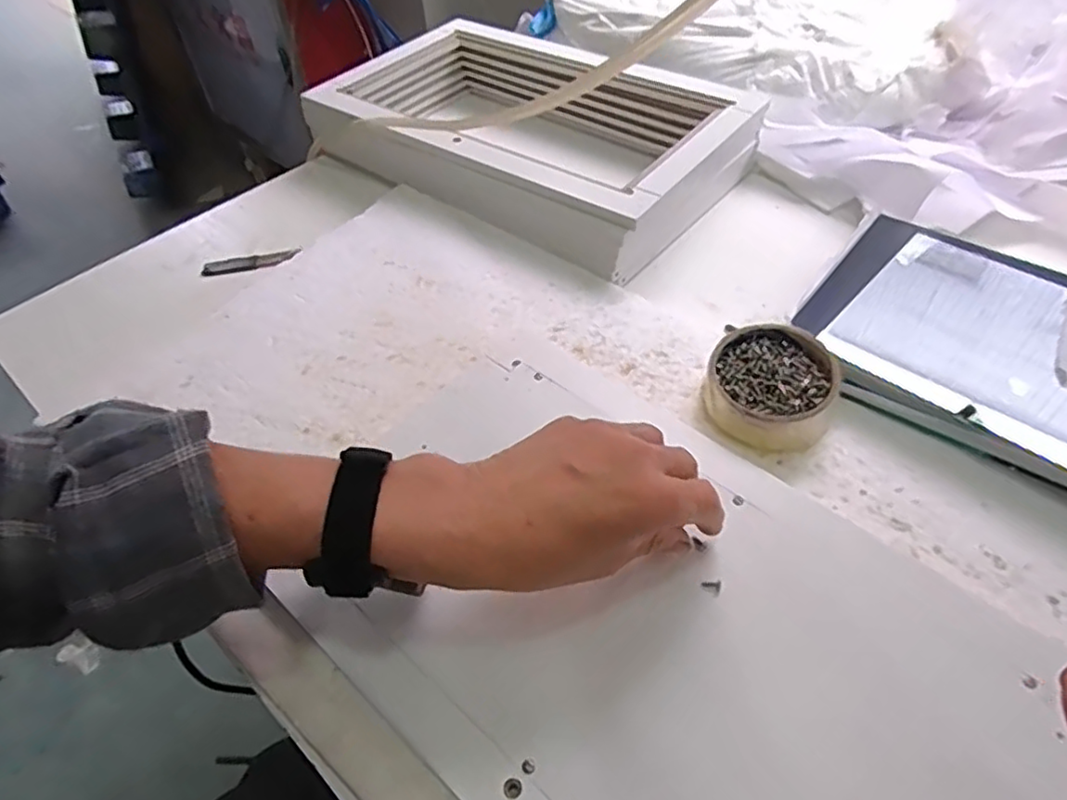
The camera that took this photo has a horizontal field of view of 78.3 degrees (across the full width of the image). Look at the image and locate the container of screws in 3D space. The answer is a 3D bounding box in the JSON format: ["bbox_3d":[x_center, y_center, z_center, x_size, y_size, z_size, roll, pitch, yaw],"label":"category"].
[{"bbox_3d":[0.164,-0.008,0.451,0.082,0.041,0.085,-2,49,2],"label":"container of screws"}]

